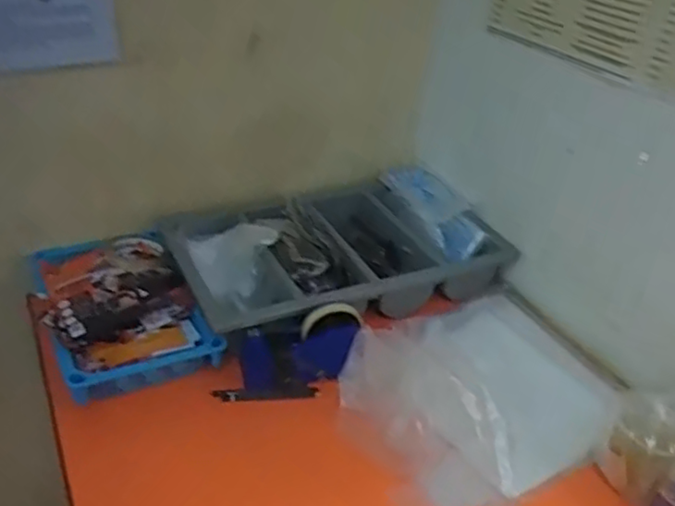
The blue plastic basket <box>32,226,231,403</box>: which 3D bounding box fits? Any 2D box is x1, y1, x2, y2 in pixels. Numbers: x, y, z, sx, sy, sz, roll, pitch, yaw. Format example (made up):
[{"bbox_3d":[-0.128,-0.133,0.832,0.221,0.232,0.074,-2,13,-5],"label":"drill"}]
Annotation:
[{"bbox_3d":[-0.313,0.068,0.930,0.197,0.069,0.323,-15,37,-26],"label":"blue plastic basket"}]

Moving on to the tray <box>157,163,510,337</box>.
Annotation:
[{"bbox_3d":[-0.003,-0.010,1.059,0.485,0.095,0.323,-15,37,-27],"label":"tray"}]

